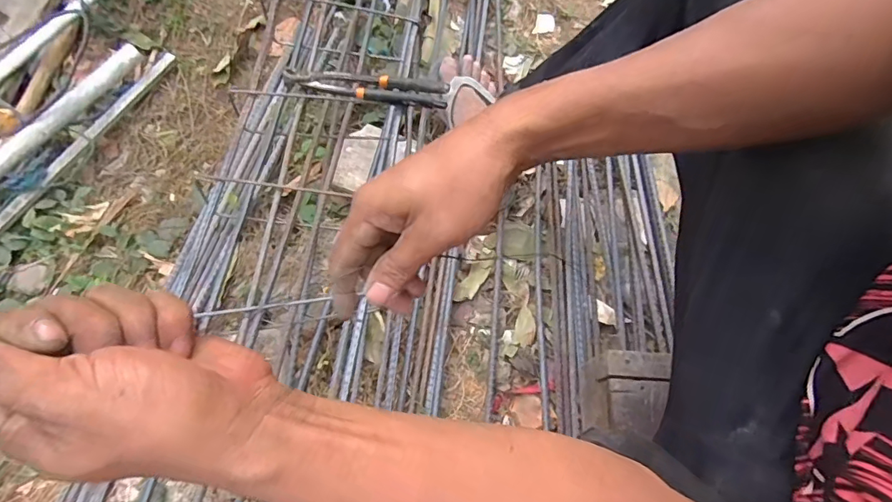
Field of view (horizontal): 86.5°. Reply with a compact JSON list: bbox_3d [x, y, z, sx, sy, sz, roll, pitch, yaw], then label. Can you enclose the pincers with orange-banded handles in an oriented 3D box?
[{"bbox_3d":[-0.105,-0.224,0.640,0.212,0.029,0.047,6,71,7],"label":"pincers with orange-banded handles"}]

